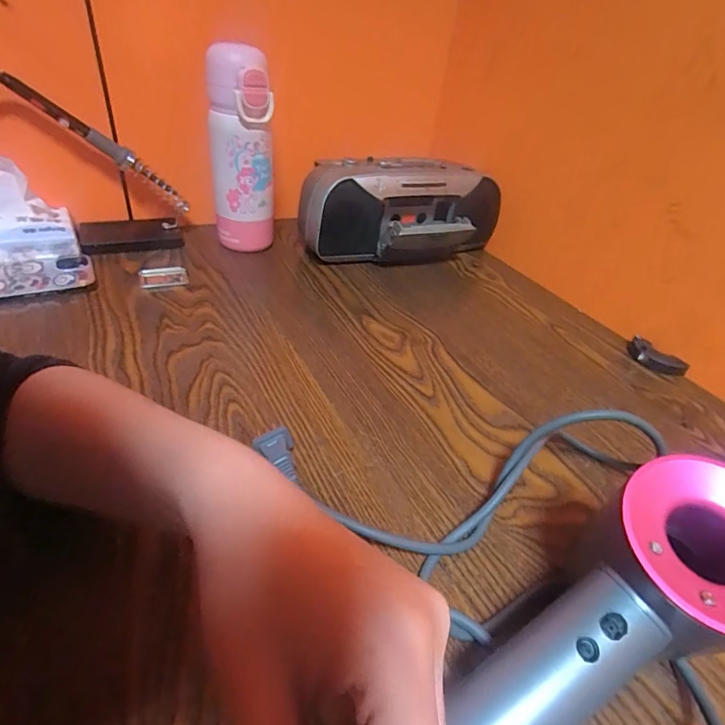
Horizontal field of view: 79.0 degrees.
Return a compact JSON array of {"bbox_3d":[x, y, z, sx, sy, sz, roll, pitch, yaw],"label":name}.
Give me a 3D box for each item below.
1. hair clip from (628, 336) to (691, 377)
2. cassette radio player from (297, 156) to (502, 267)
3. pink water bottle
[{"bbox_3d":[0.314,-0.003,0.471,0.059,0.018,0.030,33,44,29],"label":"hair clip"},{"bbox_3d":[0.051,-0.194,0.593,0.268,0.135,0.122,4,38,-6],"label":"cassette radio player"},{"bbox_3d":[-0.148,-0.241,0.543,0.074,0.229,0.087,-7,40,-19],"label":"pink water bottle"}]

